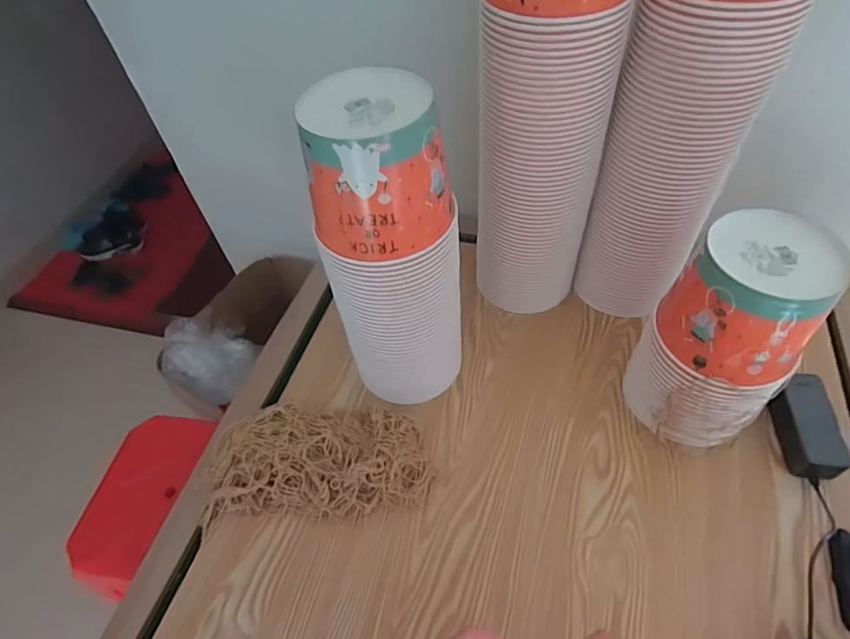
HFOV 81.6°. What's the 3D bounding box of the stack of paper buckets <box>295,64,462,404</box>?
[{"bbox_3d":[-0.036,-0.060,0.615,0.153,0.436,0.133,-9,51,-2],"label":"stack of paper buckets"}]

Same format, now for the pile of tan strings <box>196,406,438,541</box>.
[{"bbox_3d":[-0.141,0.188,0.668,0.299,0.062,0.150,-2,51,4],"label":"pile of tan strings"}]

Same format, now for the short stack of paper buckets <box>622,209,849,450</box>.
[{"bbox_3d":[0.351,0.034,0.595,0.154,0.293,0.140,34,61,28],"label":"short stack of paper buckets"}]

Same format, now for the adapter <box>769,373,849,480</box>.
[{"bbox_3d":[0.497,0.141,0.642,0.055,0.060,0.125,3,52,8],"label":"adapter"}]

